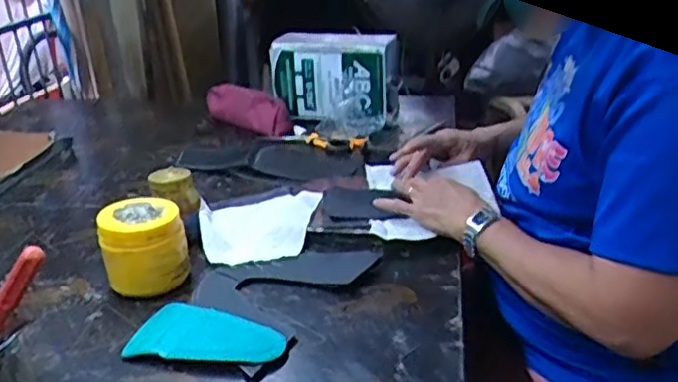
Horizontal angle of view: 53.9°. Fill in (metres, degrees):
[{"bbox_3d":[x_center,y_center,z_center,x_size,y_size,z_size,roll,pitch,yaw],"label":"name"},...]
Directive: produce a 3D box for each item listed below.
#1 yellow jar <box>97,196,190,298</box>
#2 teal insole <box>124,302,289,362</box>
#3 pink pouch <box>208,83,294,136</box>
[{"bbox_3d":[-0.236,0.065,0.816,0.098,0.096,0.095,-10,25,-12],"label":"yellow jar"},{"bbox_3d":[-0.133,0.151,0.699,0.164,0.012,0.082,3,26,14],"label":"teal insole"},{"bbox_3d":[-0.190,-0.169,1.369,0.234,0.094,0.057,18,32,39],"label":"pink pouch"}]

